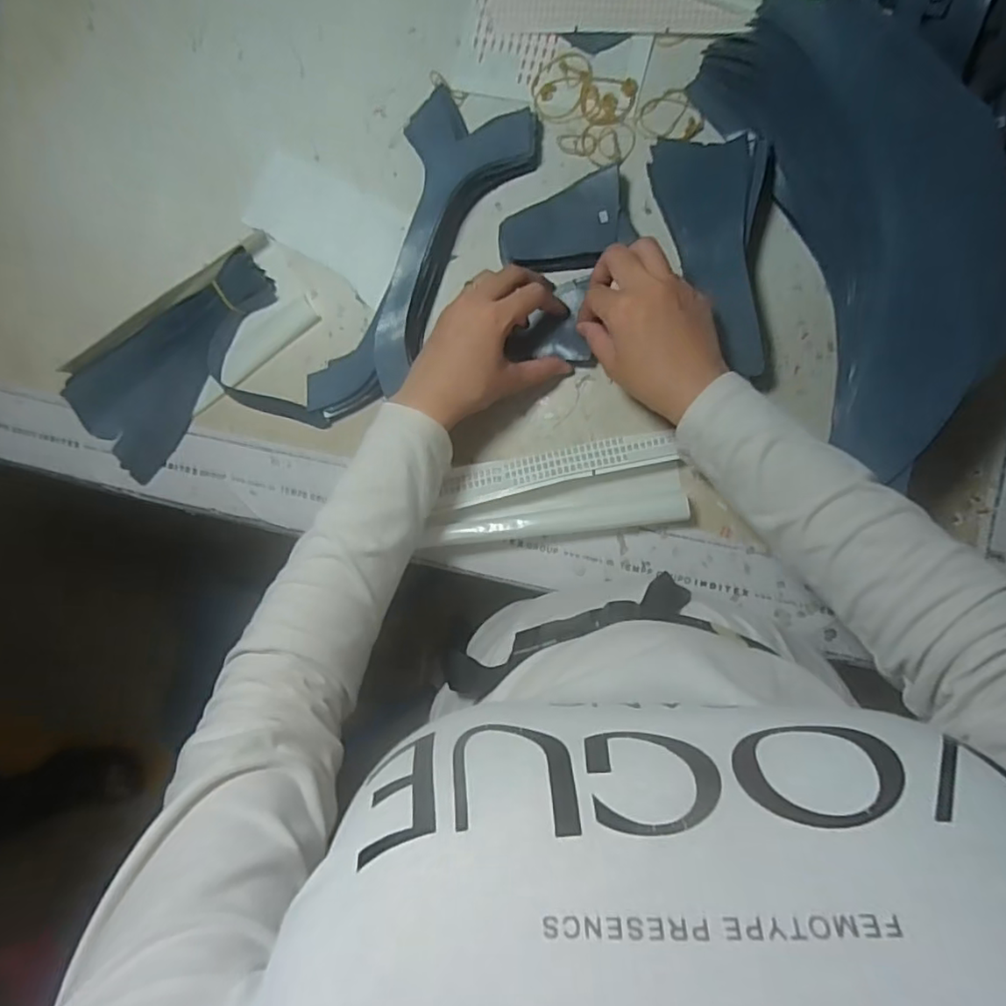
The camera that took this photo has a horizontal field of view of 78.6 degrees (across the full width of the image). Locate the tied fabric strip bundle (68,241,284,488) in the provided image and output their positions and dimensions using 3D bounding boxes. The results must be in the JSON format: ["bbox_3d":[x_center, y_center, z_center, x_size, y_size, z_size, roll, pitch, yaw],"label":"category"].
[{"bbox_3d":[-0.268,-0.120,0.503,0.196,0.016,0.098,-43,84,6],"label":"tied fabric strip bundle"}]

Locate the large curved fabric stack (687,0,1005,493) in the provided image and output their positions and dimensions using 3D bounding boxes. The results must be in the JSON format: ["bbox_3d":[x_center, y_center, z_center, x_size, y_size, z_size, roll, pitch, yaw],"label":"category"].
[{"bbox_3d":[0.238,-0.188,0.399,0.124,0.087,0.316,-17,88,8],"label":"large curved fabric stack"}]

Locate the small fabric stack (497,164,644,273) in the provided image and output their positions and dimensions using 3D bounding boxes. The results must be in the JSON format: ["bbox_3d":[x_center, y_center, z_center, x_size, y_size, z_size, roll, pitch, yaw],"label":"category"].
[{"bbox_3d":[0.051,-0.204,0.462,0.102,0.026,0.052,-28,86,7],"label":"small fabric stack"}]

